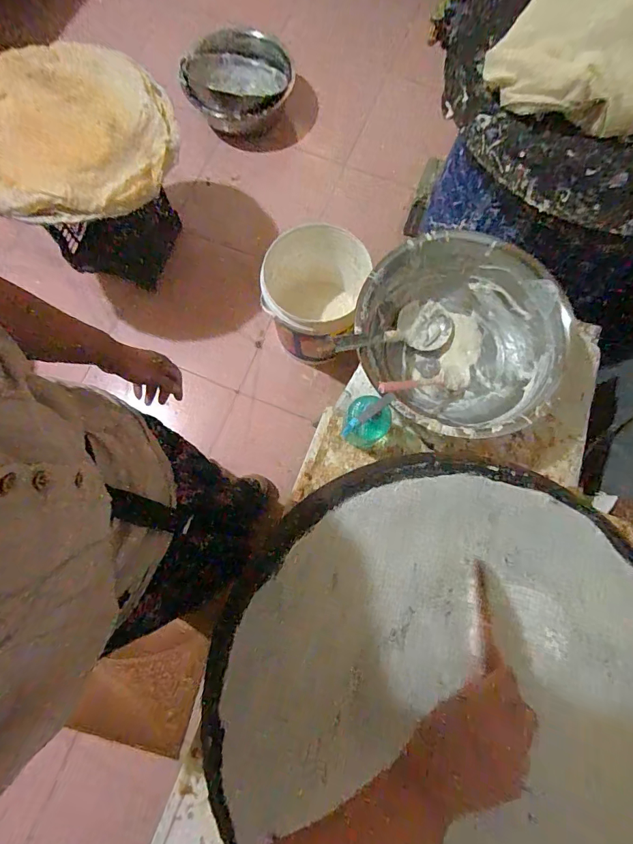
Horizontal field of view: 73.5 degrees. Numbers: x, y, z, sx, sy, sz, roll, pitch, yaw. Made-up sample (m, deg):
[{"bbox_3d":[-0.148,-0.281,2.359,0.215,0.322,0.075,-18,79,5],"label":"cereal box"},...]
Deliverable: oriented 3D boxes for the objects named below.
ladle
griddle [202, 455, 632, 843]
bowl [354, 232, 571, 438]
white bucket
[{"bbox_3d":[0.153,-0.170,0.823,0.282,0.078,0.111,-23,76,-40],"label":"ladle"},{"bbox_3d":[0.156,0.294,0.463,0.524,0.063,0.504,0,77,-1],"label":"griddle"},{"bbox_3d":[0.276,-0.168,0.840,0.389,0.144,0.369,0,77,-1],"label":"bowl"},{"bbox_3d":[-0.008,-0.371,1.324,0.297,0.340,0.337,-1,77,-1],"label":"white bucket"}]

